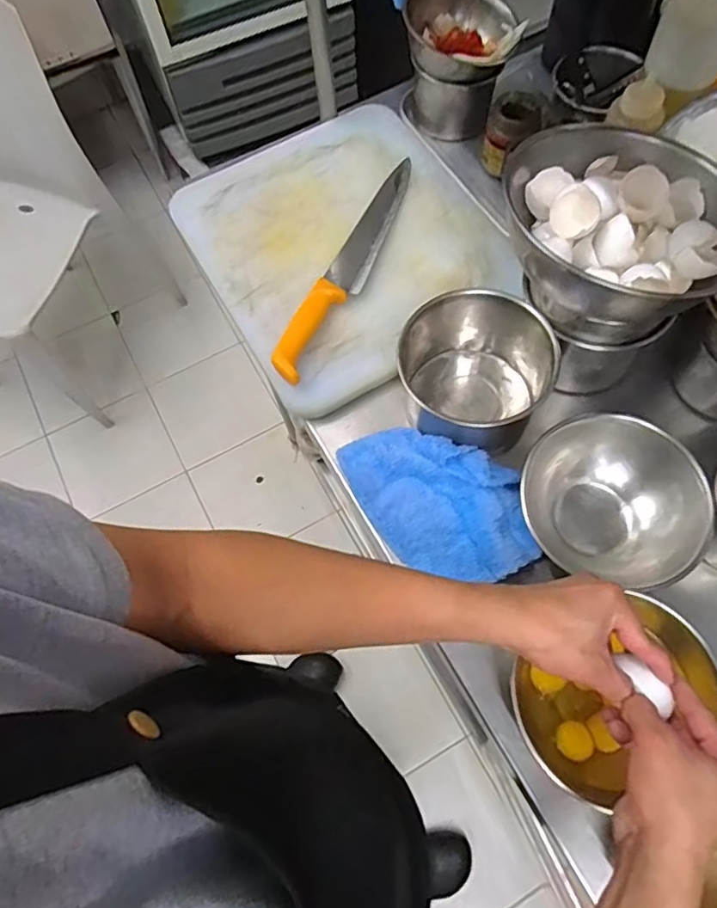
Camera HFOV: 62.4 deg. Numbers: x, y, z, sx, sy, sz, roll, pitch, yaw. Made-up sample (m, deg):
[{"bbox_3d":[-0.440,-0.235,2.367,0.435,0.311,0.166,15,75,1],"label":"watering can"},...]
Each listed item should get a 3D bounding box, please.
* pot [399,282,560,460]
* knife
[{"bbox_3d":[0.125,-0.084,0.630,0.139,0.125,0.134,-1,66,3],"label":"pot"},{"bbox_3d":[-0.007,-0.234,0.710,0.044,0.023,0.352,24,70,13],"label":"knife"}]

